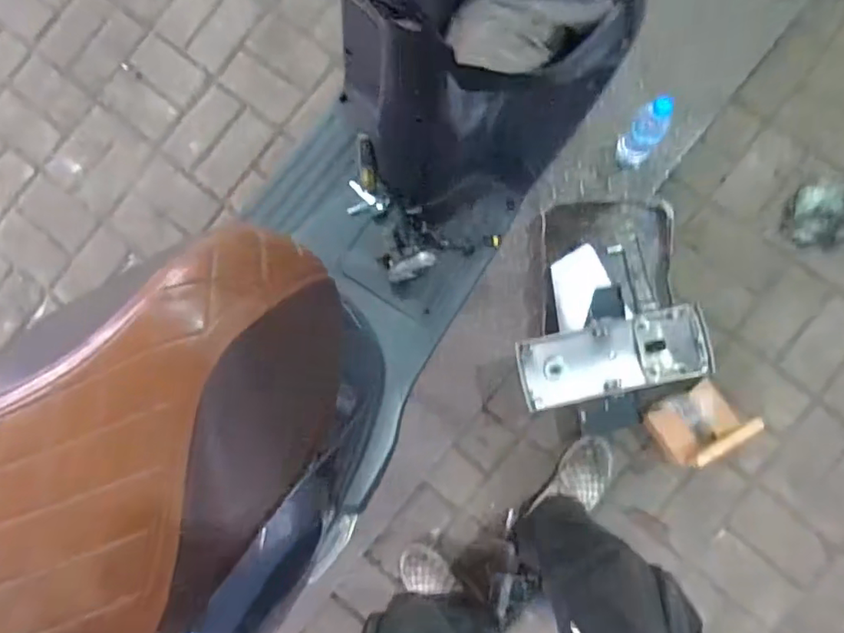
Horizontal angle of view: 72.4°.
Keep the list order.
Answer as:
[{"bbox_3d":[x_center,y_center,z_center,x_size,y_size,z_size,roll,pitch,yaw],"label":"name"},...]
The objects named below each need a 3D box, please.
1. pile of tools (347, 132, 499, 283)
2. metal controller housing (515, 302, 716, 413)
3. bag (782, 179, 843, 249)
[{"bbox_3d":[-0.039,-0.159,0.968,0.293,0.087,0.171,37,89,7],"label":"pile of tools"},{"bbox_3d":[0.372,0.081,1.129,0.386,0.065,0.142,-11,84,-10],"label":"metal controller housing"},{"bbox_3d":[0.845,-0.216,1.194,0.178,0.032,0.135,-21,84,4],"label":"bag"}]

